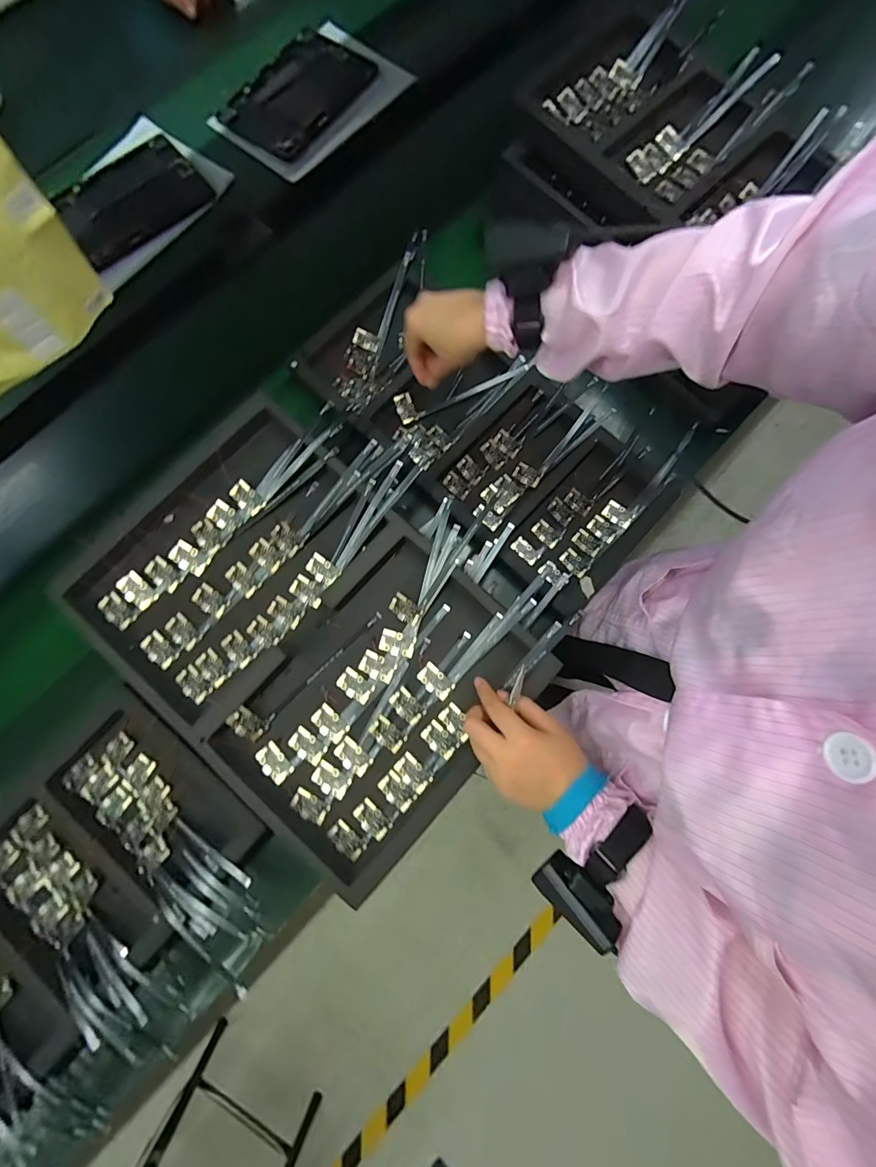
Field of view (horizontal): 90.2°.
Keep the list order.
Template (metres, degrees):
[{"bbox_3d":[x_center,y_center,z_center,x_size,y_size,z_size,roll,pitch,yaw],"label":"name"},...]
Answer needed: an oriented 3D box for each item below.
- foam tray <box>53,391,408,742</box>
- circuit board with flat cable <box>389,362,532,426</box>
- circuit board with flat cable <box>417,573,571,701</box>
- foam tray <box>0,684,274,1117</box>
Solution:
[{"bbox_3d":[-0.210,-0.024,0.456,0.218,0.032,0.287,42,82,7],"label":"foam tray"},{"bbox_3d":[0.033,-0.256,0.570,0.183,0.015,0.035,-21,80,-4],"label":"circuit board with flat cable"},{"bbox_3d":[0.064,0.048,0.449,0.190,0.028,0.035,-38,82,-7],"label":"circuit board with flat cable"},{"bbox_3d":[-0.415,0.367,0.434,0.219,0.028,0.503,42,84,11],"label":"foam tray"}]

